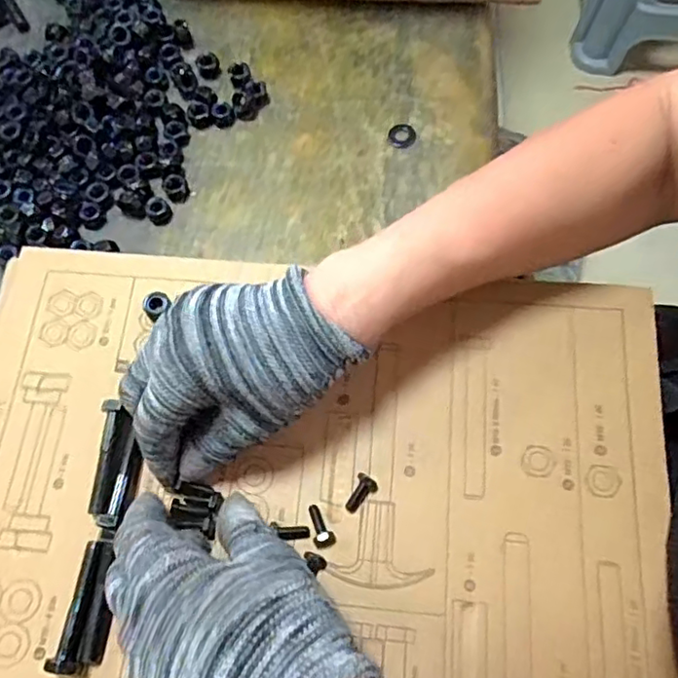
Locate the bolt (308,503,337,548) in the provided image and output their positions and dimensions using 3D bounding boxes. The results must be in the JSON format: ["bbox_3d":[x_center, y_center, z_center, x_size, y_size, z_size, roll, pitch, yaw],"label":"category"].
[{"bbox_3d":[-0.011,0.096,0.319,0.010,0.012,0.022,-27,70,-9],"label":"bolt"}]

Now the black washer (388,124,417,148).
[{"bbox_3d":[0.045,-0.144,0.444,0.020,0.004,0.021,-11,69,-3],"label":"black washer"}]

